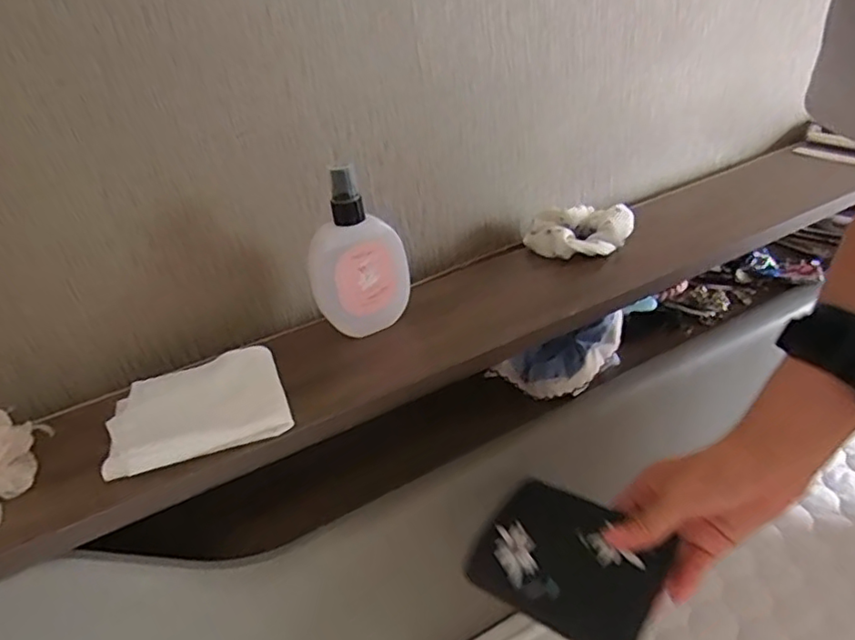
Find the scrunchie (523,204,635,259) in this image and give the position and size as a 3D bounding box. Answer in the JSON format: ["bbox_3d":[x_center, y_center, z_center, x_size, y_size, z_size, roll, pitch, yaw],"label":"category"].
[{"bbox_3d":[0.138,-0.077,0.536,0.097,0.036,0.058,-6,31,4],"label":"scrunchie"}]

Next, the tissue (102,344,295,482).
[{"bbox_3d":[-0.153,0.053,0.395,0.110,0.020,0.108,-19,32,-17],"label":"tissue"}]

